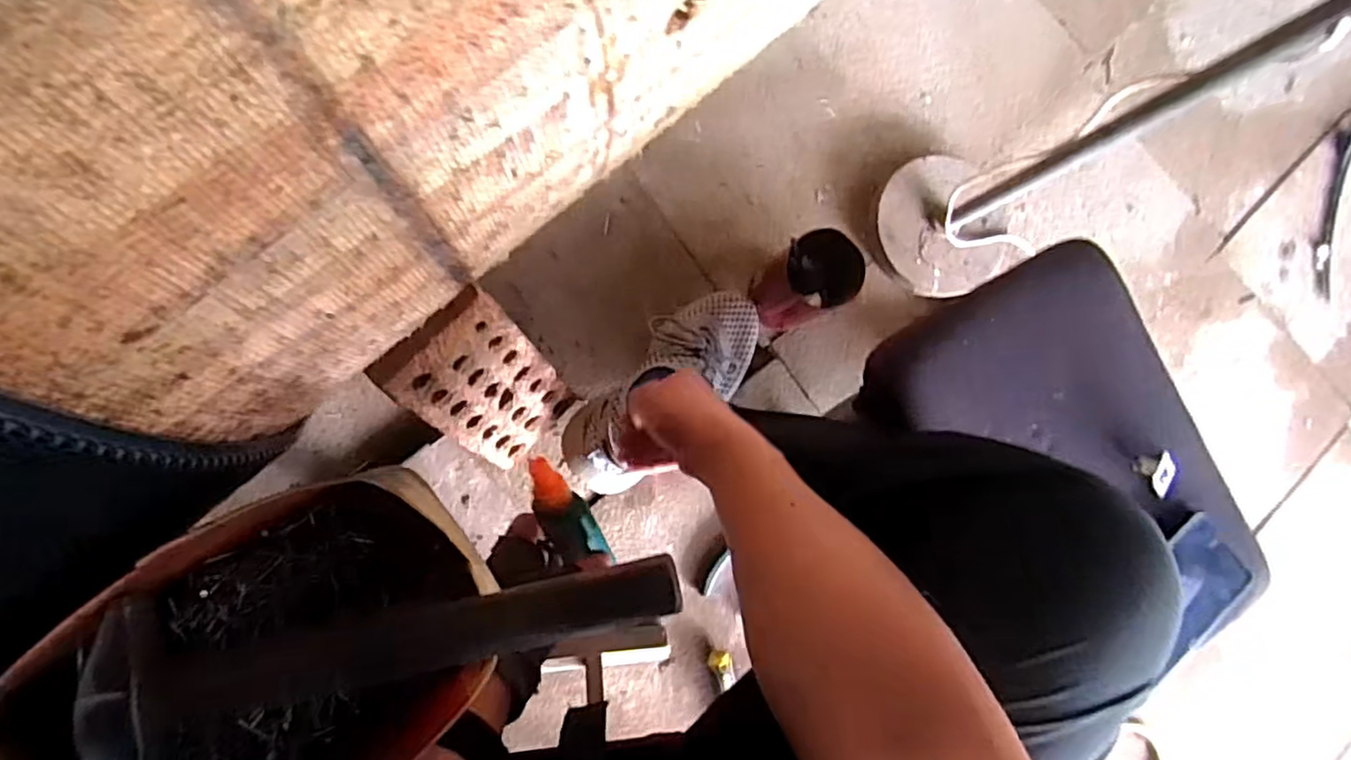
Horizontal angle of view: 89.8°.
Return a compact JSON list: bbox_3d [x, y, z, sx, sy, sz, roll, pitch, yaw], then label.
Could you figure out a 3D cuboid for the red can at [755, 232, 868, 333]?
[{"bbox_3d":[0.137,-0.106,0.736,0.080,0.139,0.080,1,87,-11],"label":"red can"}]

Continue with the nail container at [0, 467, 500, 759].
[{"bbox_3d":[-0.182,0.133,0.311,0.198,0.050,0.139,-35,94,-10],"label":"nail container"}]

